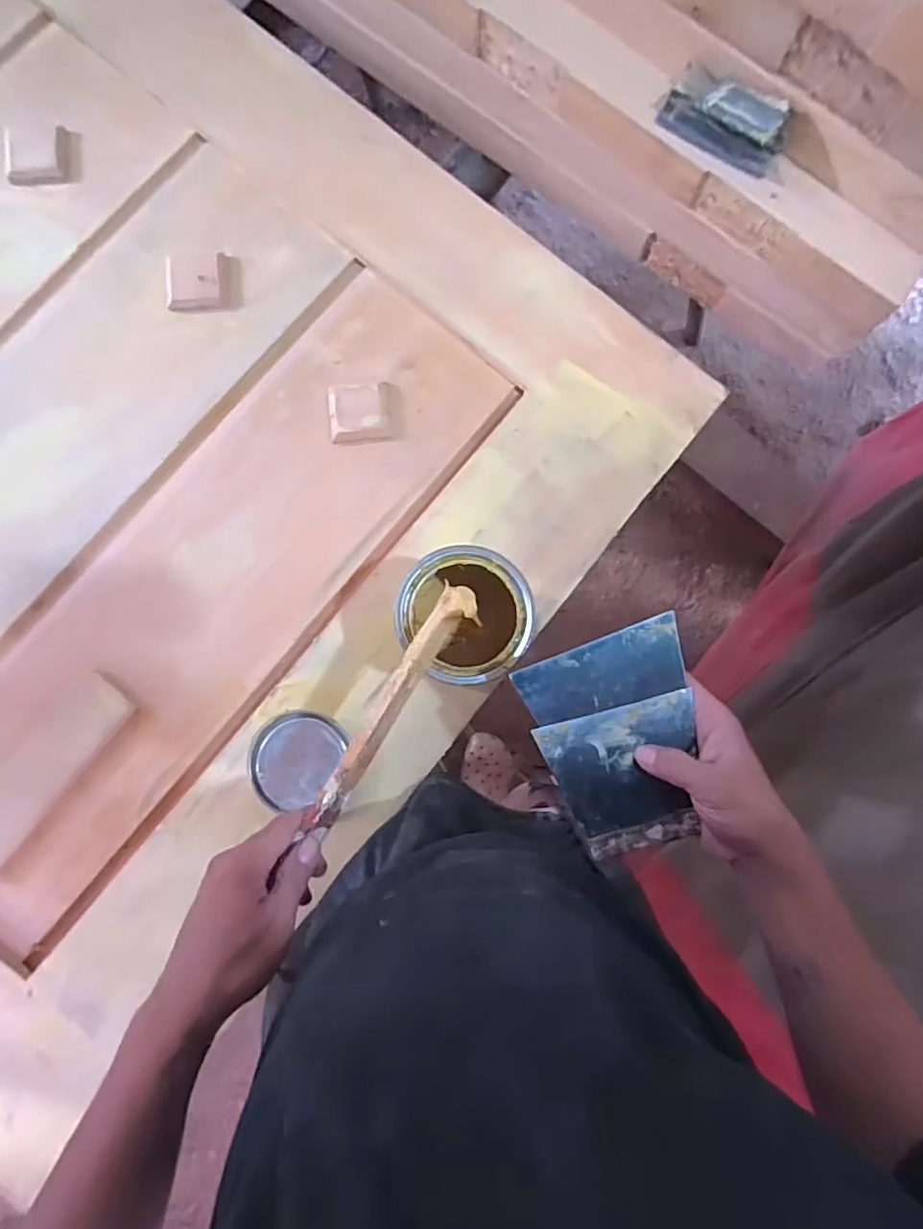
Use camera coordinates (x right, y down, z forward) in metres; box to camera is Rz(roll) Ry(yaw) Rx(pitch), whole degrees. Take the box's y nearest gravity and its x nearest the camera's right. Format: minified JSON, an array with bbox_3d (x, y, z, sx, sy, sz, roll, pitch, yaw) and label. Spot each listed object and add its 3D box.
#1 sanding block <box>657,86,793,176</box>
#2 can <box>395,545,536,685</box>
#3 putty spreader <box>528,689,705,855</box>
[{"bbox_3d":[0.229,-0.430,0.504,0.111,0.042,0.033,30,84,1],"label":"sanding block"},{"bbox_3d":[0.002,0.007,0.494,0.101,0.130,0.101,0,83,-1],"label":"can"},{"bbox_3d":[0.115,0.113,0.399,0.101,0.004,0.098,-15,92,2],"label":"putty spreader"}]

